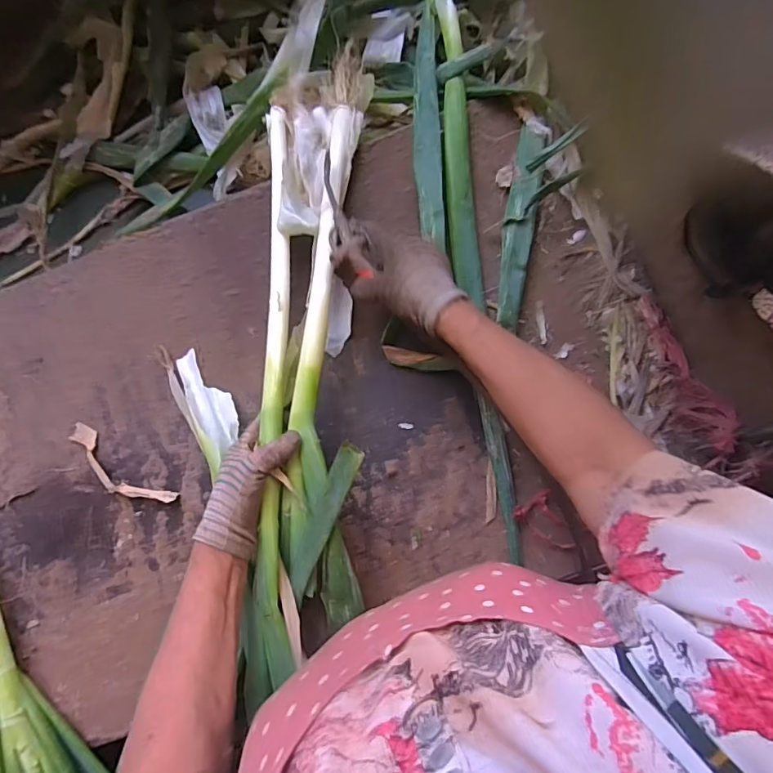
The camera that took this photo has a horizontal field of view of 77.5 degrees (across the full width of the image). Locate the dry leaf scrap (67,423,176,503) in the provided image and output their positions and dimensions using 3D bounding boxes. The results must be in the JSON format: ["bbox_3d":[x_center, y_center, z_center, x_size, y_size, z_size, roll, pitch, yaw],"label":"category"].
[{"bbox_3d":[-0.350,0.111,0.626,0.173,0.016,0.046,33,89,8],"label":"dry leaf scrap"}]

